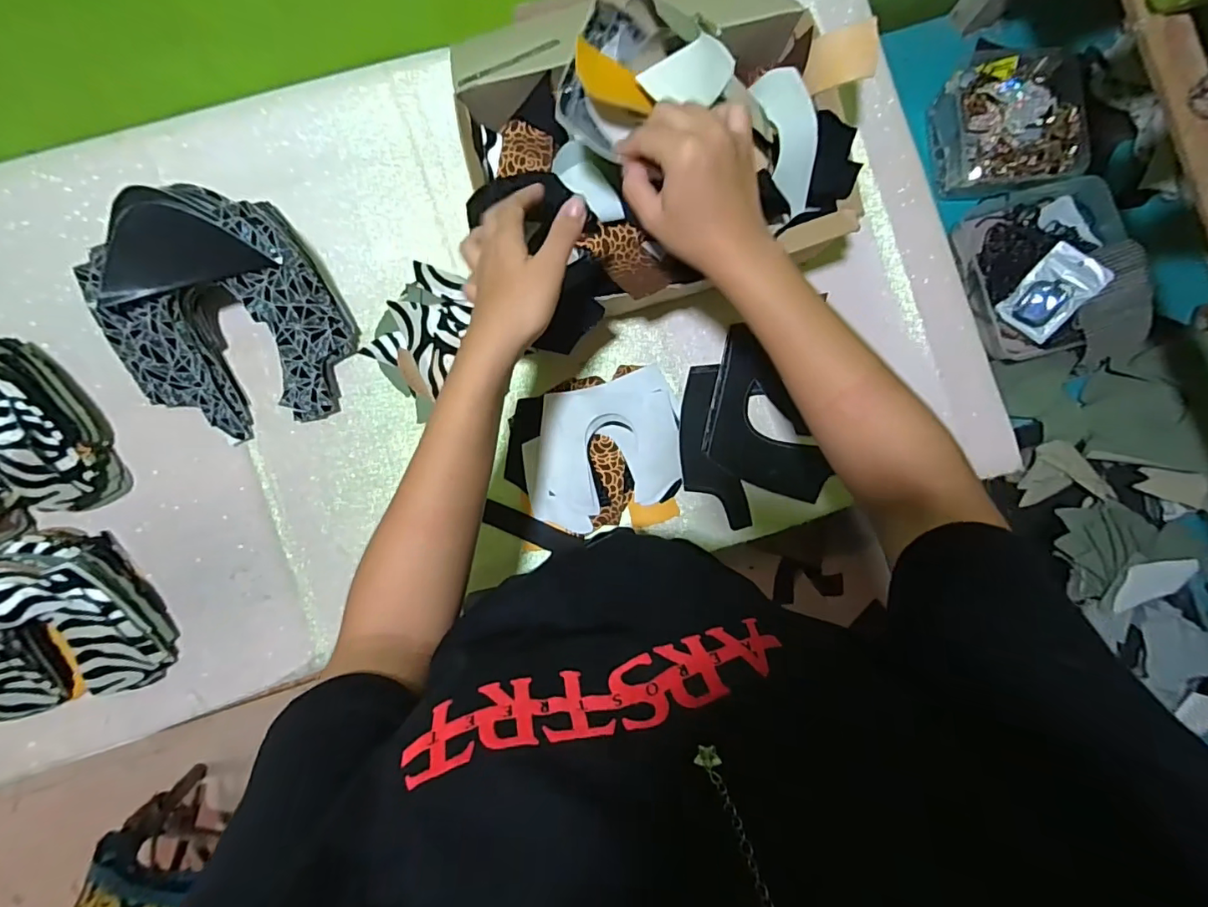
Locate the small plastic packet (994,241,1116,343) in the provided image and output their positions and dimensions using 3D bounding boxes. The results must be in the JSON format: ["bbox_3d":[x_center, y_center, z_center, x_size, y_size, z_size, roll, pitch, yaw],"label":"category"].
[{"bbox_3d":[0.536,-0.191,0.634,0.066,0.011,0.098,47,124,21],"label":"small plastic packet"}]

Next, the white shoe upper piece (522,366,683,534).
[{"bbox_3d":[-0.001,-0.001,0.551,0.165,0.023,0.138,-14,89,-2],"label":"white shoe upper piece"}]

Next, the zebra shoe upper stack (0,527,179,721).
[{"bbox_3d":[-0.521,0.159,0.499,0.155,0.085,0.167,-13,89,-2],"label":"zebra shoe upper stack"}]

